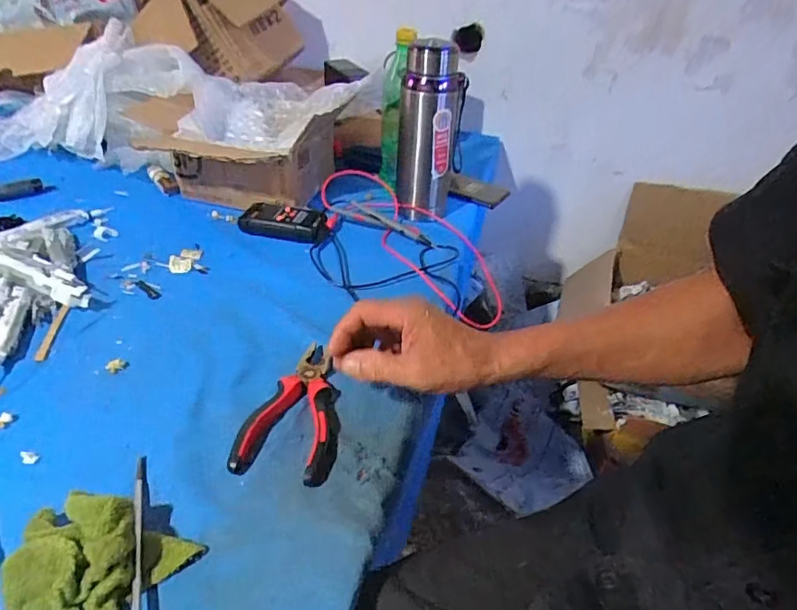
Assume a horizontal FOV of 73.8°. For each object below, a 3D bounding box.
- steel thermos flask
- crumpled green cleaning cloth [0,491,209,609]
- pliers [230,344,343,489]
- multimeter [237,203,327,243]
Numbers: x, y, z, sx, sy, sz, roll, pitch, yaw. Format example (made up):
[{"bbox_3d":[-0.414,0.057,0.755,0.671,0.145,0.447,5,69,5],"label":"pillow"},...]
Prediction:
[{"bbox_3d":[0.042,-0.239,0.745,0.082,0.233,0.067,6,37,1],"label":"steel thermos flask"},{"bbox_3d":[-0.195,0.164,0.349,0.115,0.040,0.087,0,38,-7],"label":"crumpled green cleaning cloth"},{"bbox_3d":[-0.083,0.092,0.468,0.079,0.021,0.138,10,38,6],"label":"pliers"},{"bbox_3d":[-0.161,-0.117,0.738,0.118,0.029,0.054,6,37,1],"label":"multimeter"}]

